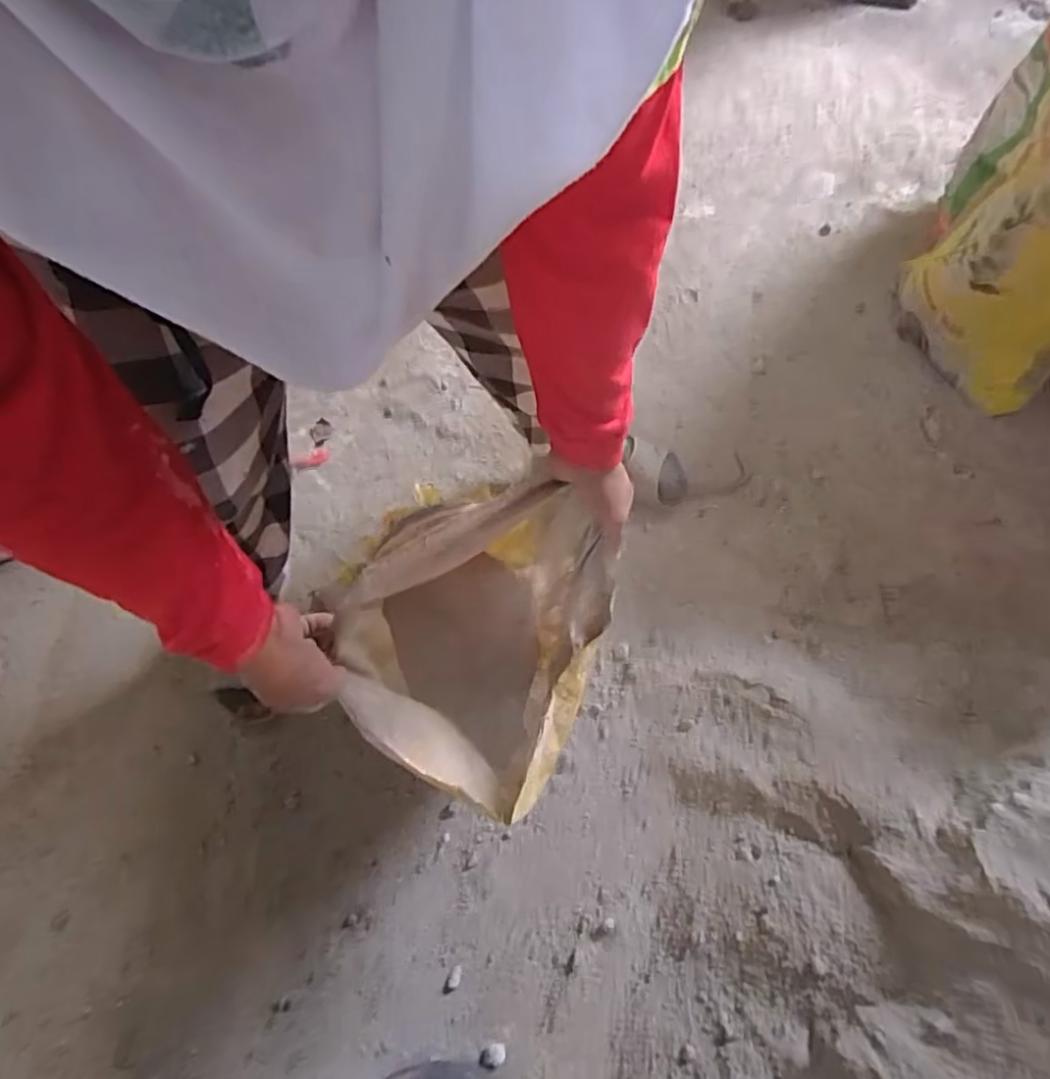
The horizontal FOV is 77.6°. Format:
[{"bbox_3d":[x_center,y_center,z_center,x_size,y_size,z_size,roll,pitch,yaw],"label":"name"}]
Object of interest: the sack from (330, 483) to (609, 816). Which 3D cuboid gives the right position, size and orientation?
[{"bbox_3d":[-0.041,0.117,0.684,0.207,0.307,0.272,19,70,7],"label":"sack"}]

